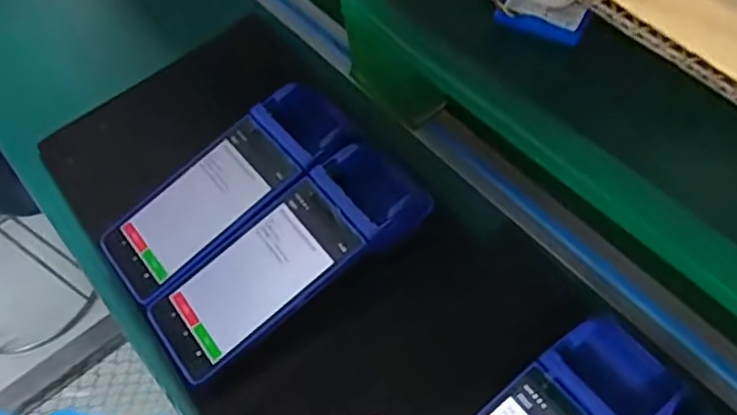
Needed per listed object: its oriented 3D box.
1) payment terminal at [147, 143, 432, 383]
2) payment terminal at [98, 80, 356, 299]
[{"bbox_3d":[-0.061,0.037,0.497,0.223,0.059,0.086,-33,64,-14],"label":"payment terminal"},{"bbox_3d":[-0.114,-0.017,0.532,0.221,0.048,0.088,-35,64,-15],"label":"payment terminal"}]

